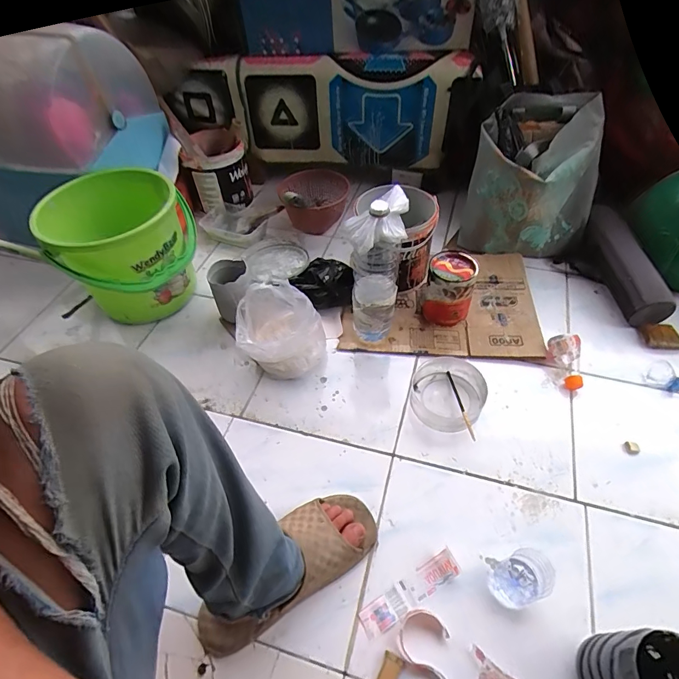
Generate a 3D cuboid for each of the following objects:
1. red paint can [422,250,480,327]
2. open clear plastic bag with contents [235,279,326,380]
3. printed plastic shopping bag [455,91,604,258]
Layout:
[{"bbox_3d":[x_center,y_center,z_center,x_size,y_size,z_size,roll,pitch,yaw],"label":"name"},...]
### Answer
[{"bbox_3d":[0.233,-0.109,0.890,0.102,0.119,0.111,12,52,12],"label":"red paint can"},{"bbox_3d":[-0.110,-0.011,0.811,0.157,0.151,0.145,-8,51,-4],"label":"open clear plastic bag with contents"},{"bbox_3d":[0.473,-0.397,1.024,0.286,0.280,0.257,12,52,12],"label":"printed plastic shopping bag"}]

